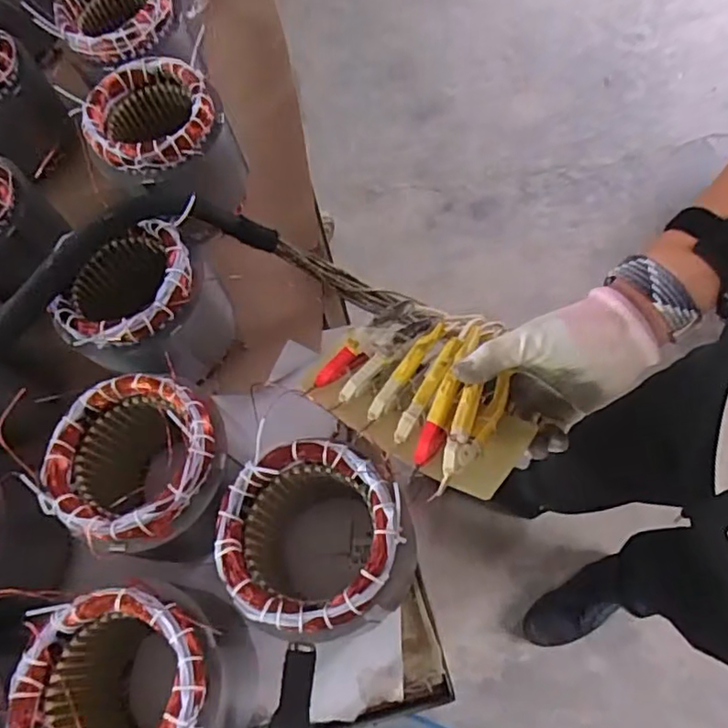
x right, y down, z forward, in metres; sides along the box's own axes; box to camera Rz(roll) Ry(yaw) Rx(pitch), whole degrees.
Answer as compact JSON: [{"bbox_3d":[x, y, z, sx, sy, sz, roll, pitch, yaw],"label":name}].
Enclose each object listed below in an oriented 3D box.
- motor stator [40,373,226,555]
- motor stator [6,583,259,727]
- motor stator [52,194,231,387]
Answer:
[{"bbox_3d":[-0.193,0.103,0.562,0.148,0.166,0.142,-1,65,3],"label":"motor stator"},{"bbox_3d":[-0.176,0.265,0.493,0.139,0.168,0.141,-1,65,3],"label":"motor stator"},{"bbox_3d":[-0.224,-0.057,0.622,0.152,0.137,0.138,-21,65,-6],"label":"motor stator"}]

